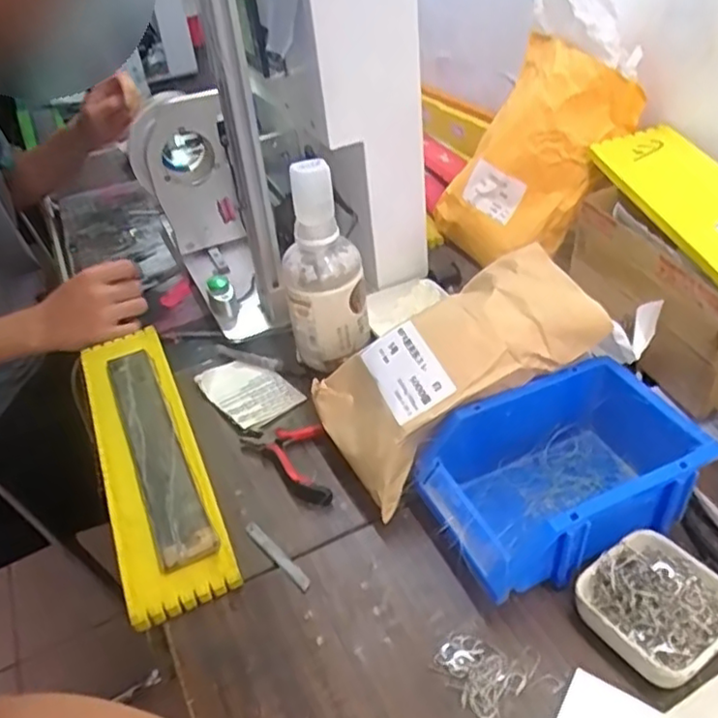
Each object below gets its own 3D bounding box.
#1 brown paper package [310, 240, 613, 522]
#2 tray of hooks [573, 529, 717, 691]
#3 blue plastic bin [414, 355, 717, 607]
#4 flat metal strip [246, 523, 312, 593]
[{"bbox_3d":[0.074,0.006,0.522,0.227,0.058,0.121,-35,41,5],"label":"brown paper package"},{"bbox_3d":[0.192,0.160,0.424,0.087,0.030,0.080,-29,44,-23],"label":"tray of hooks"},{"bbox_3d":[0.144,0.087,0.485,0.180,0.078,0.123,-19,41,-13],"label":"blue plastic bin"},{"bbox_3d":[-0.063,0.151,0.504,0.010,0.007,0.080,-33,46,-27],"label":"flat metal strip"}]

